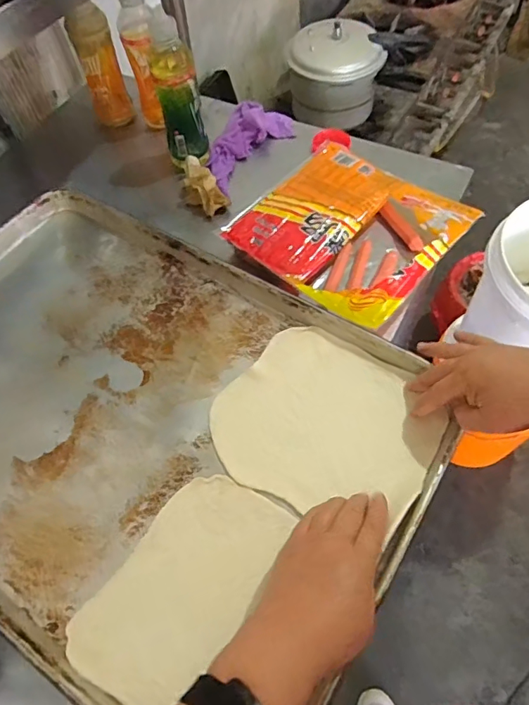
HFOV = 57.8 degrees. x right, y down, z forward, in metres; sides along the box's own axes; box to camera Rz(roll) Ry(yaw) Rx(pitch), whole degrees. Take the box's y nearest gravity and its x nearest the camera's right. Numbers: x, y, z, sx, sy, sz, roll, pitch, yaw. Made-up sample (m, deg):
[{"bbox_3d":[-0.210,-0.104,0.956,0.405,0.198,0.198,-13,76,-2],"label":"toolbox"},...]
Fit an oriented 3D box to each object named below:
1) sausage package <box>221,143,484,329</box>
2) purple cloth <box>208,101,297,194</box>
[{"bbox_3d":[0.124,-0.183,0.703,0.281,0.049,0.253,37,68,23],"label":"sausage package"},{"bbox_3d":[-0.039,-0.362,0.834,0.123,0.039,0.222,21,63,16],"label":"purple cloth"}]

